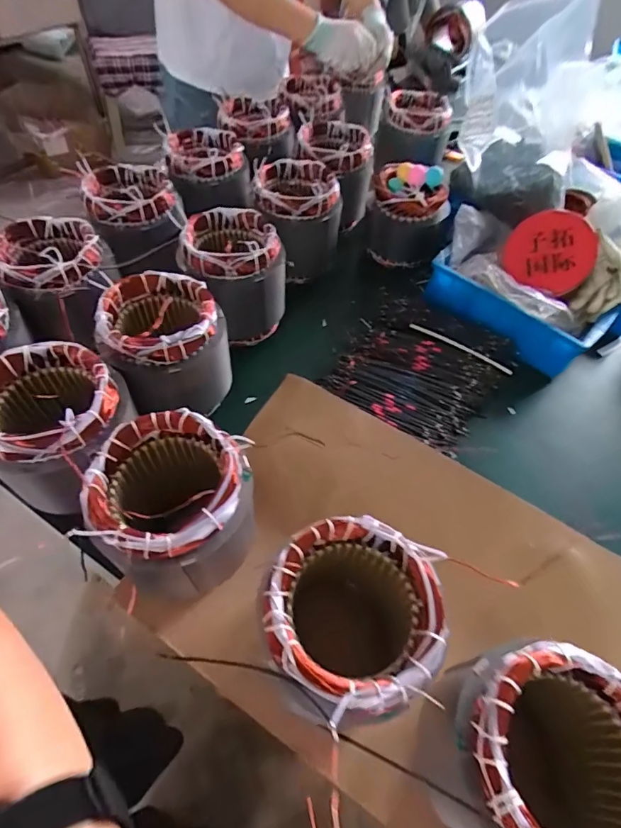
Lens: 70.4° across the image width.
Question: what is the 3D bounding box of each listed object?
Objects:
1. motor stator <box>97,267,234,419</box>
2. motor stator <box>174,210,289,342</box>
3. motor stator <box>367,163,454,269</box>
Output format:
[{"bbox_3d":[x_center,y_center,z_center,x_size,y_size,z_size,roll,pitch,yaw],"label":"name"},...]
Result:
[{"bbox_3d":[-0.192,-0.082,0.592,0.137,0.167,0.136,2,55,-4],"label":"motor stator"},{"bbox_3d":[-0.120,-0.217,0.688,0.150,0.144,0.146,-2,55,-7],"label":"motor stator"},{"bbox_3d":[0.191,-0.386,0.847,0.149,0.145,0.149,2,55,-4],"label":"motor stator"}]

